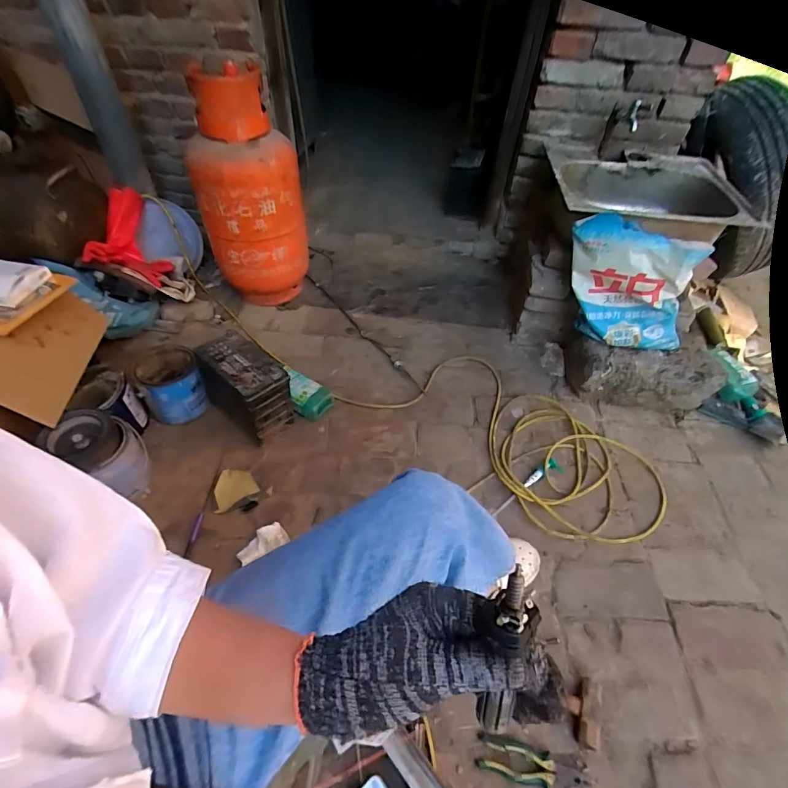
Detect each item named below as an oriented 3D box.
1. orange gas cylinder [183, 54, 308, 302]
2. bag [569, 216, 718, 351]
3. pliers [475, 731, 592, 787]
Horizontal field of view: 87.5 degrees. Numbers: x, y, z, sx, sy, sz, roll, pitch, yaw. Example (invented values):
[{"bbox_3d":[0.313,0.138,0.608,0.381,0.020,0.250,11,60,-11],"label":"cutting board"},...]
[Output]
[{"bbox_3d":[-0.446,-0.600,1.296,0.305,0.627,0.276,-12,51,-13],"label":"orange gas cylinder"},{"bbox_3d":[0.608,-0.275,1.076,0.360,0.273,0.098,28,53,19],"label":"bag"},{"bbox_3d":[0.234,0.631,0.697,0.180,0.013,0.051,15,49,7],"label":"pliers"}]

